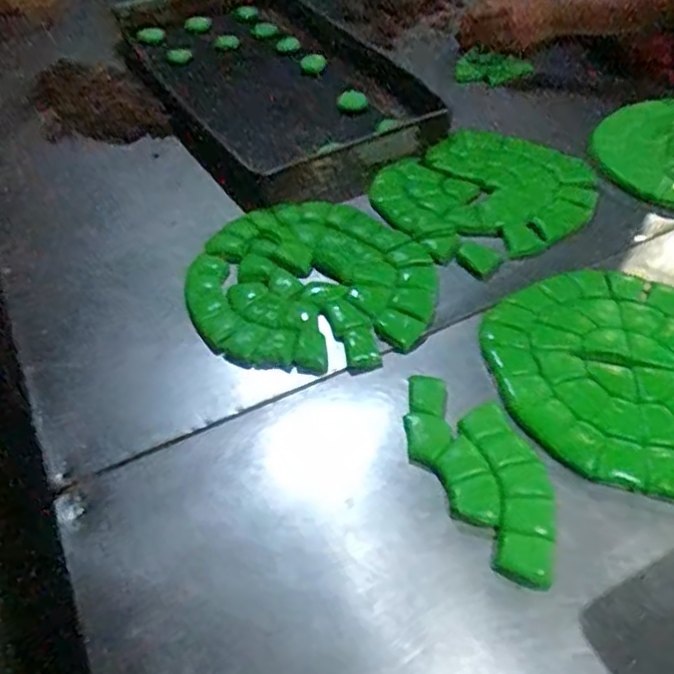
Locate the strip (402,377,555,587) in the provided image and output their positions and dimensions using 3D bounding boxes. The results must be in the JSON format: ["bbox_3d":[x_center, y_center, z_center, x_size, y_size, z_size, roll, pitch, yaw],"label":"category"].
[{"bbox_3d":[0.147,0.129,0.677,0.110,0.013,0.249,-25,49,-17],"label":"strip"}]

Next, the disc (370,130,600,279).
[{"bbox_3d":[0.223,-0.220,0.984,0.296,0.034,0.267,-27,50,-19],"label":"disc"}]

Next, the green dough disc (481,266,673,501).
[{"bbox_3d":[0.333,0.031,0.751,0.304,0.016,0.306,-3,47,3],"label":"green dough disc"}]

